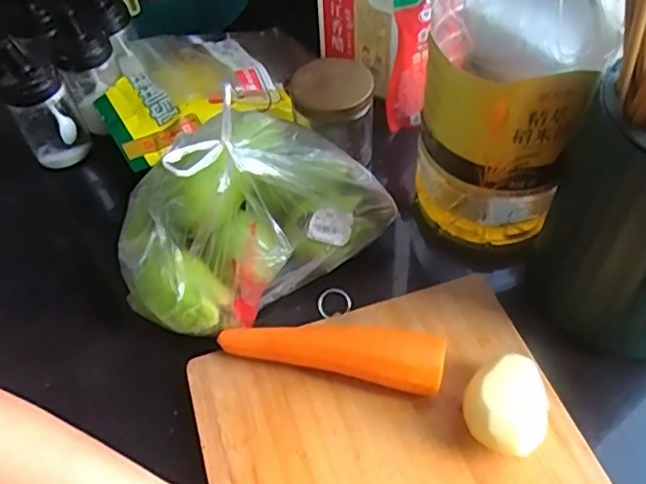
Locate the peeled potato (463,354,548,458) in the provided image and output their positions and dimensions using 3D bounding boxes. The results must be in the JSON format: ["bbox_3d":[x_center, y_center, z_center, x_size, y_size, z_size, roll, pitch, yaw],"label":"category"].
[{"bbox_3d":[0.135,0.122,0.447,0.055,0.038,0.069,9,54,12],"label":"peeled potato"}]

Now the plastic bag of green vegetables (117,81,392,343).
[{"bbox_3d":[-0.068,-0.045,0.524,0.251,0.142,0.176,-22,54,-11],"label":"plastic bag of green vegetables"}]

